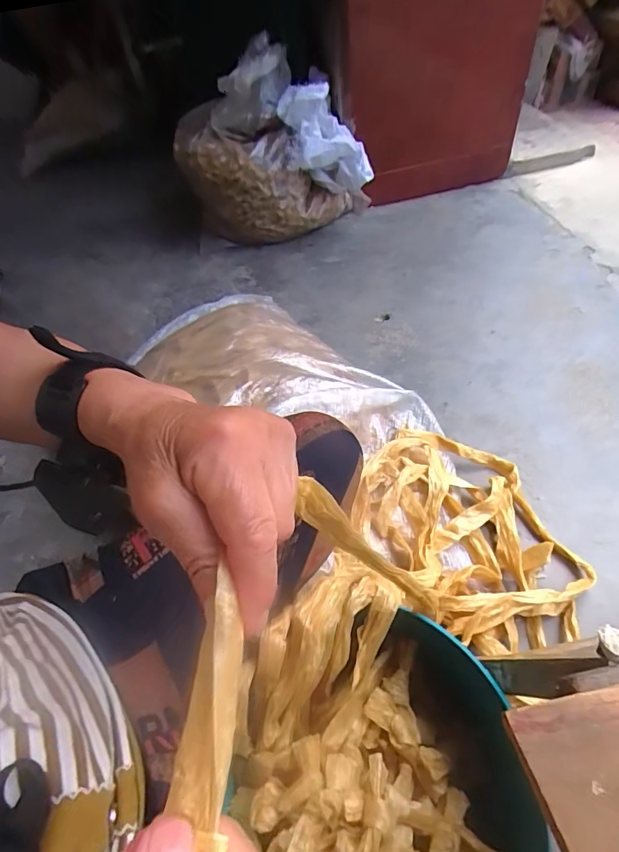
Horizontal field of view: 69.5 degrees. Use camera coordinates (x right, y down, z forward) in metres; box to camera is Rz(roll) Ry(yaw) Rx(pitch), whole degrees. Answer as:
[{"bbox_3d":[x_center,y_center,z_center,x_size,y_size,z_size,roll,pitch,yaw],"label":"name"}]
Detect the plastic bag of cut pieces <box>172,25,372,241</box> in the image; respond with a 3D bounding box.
[{"bbox_3d":[-0.117,-0.750,1.236,0.533,0.415,0.235,2,52,8],"label":"plastic bag of cut pieces"}]

